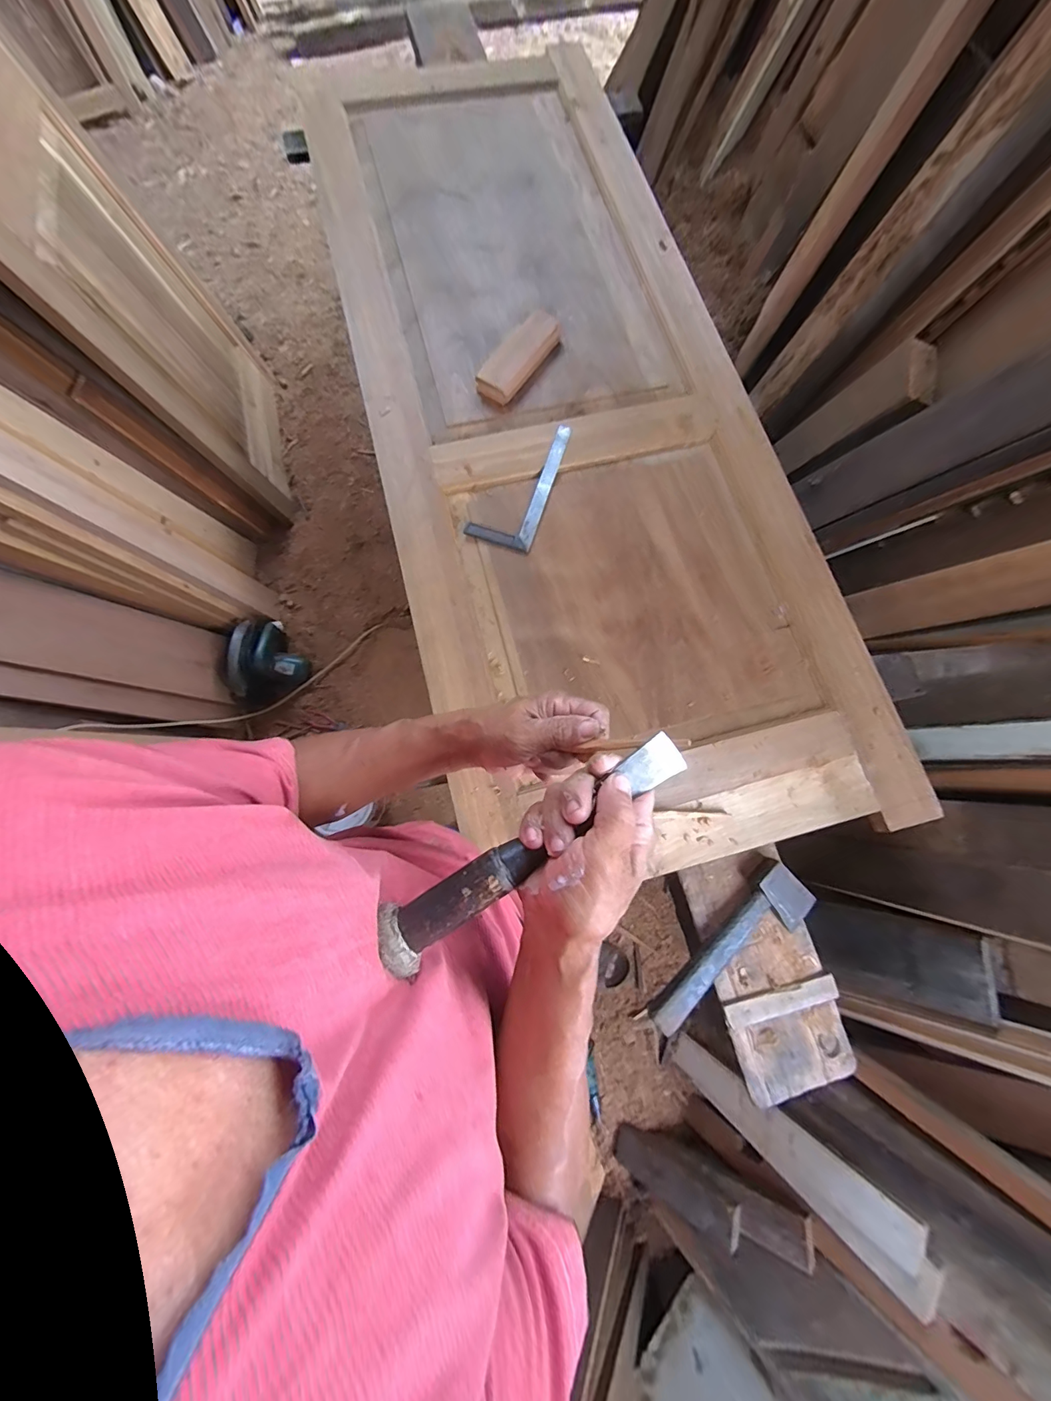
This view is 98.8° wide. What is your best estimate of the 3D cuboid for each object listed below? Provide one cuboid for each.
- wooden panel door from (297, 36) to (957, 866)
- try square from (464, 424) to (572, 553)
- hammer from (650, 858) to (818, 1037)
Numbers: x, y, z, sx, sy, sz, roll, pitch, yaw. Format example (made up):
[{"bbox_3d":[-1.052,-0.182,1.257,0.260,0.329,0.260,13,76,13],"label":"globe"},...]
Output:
[{"bbox_3d":[0.067,-0.665,0.951,0.787,0.044,1.947,-14,76,-5],"label":"wooden panel door"},{"bbox_3d":[-0.005,-0.444,0.904,0.126,0.010,0.306,19,76,3],"label":"try square"},{"bbox_3d":[0.345,0.415,0.734,0.334,0.031,0.111,-43,81,-11],"label":"hammer"}]

